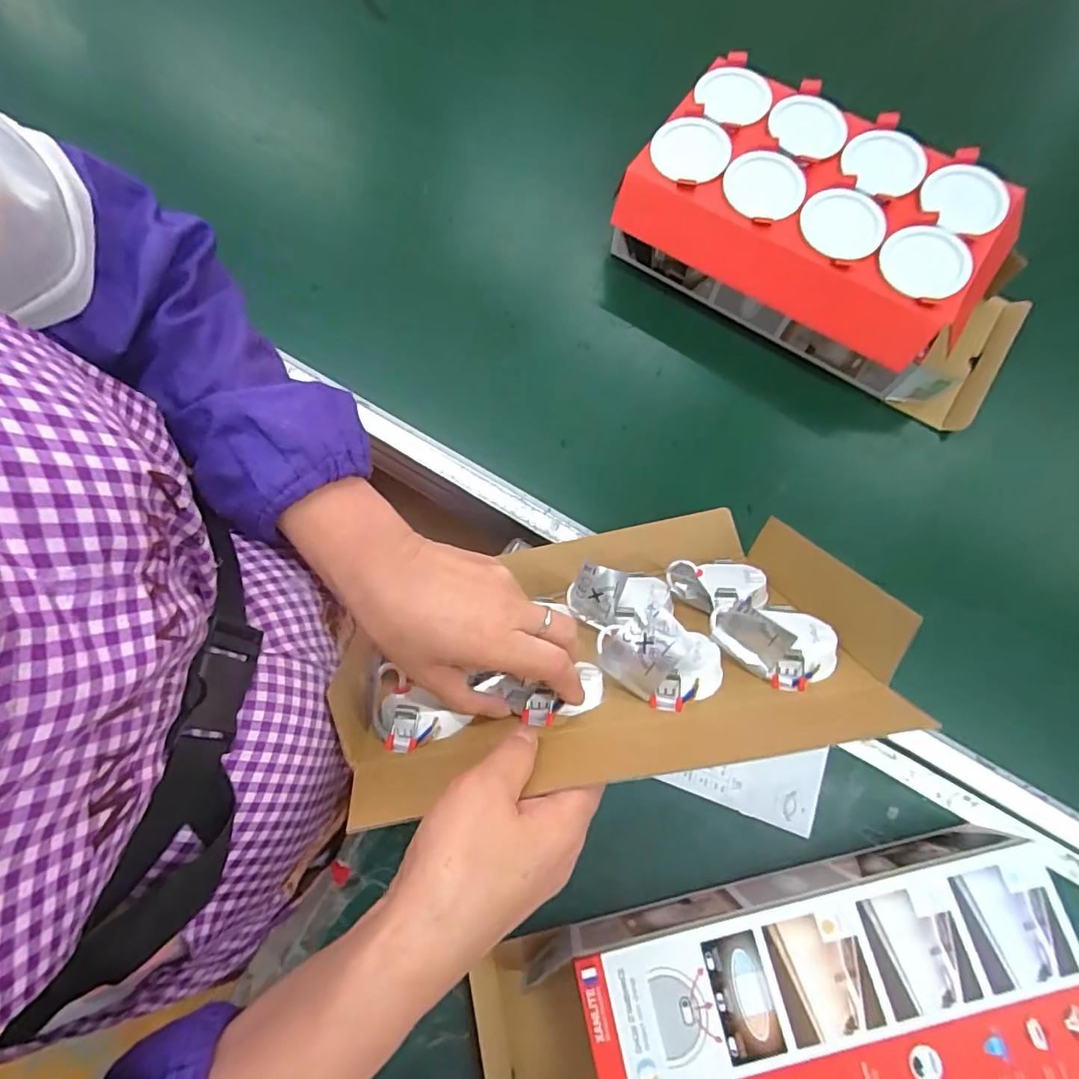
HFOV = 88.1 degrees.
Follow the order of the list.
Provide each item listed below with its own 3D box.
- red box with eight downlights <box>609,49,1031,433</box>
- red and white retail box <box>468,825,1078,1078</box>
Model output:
[{"bbox_3d":[0.286,-0.284,0.544,0.395,0.109,0.200,32,76,8],"label":"red box with eight downlights"},{"bbox_3d":[0.158,0.333,0.365,0.383,0.071,0.184,-11,74,-4],"label":"red and white retail box"}]

